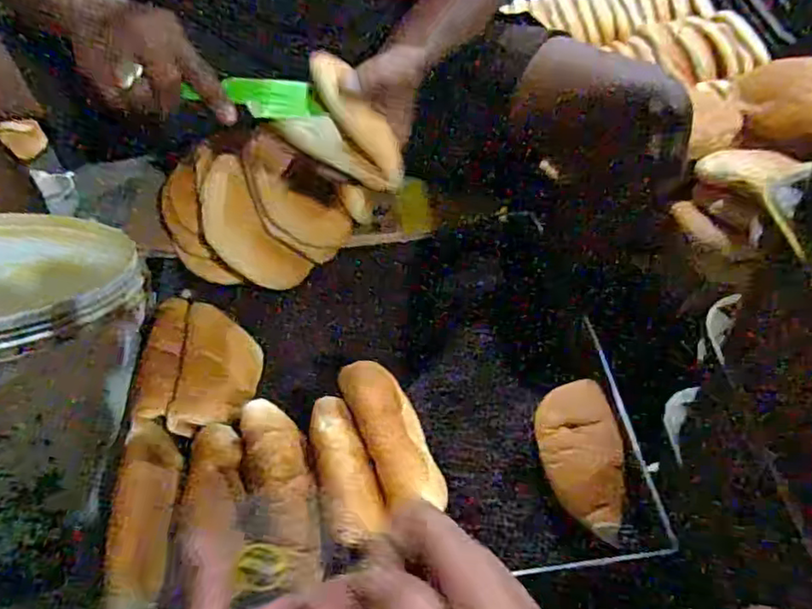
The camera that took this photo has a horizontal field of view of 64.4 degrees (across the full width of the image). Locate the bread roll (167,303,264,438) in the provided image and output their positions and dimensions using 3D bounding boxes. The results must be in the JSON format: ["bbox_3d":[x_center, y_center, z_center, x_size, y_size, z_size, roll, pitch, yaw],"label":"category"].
[{"bbox_3d":[-0.174,0.063,0.606,0.070,0.056,0.125,1,47,-1],"label":"bread roll"}]

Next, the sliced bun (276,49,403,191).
[{"bbox_3d":[-0.044,-0.150,0.537,0.105,0.074,0.052,25,13,-15],"label":"sliced bun"}]

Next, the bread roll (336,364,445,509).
[{"bbox_3d":[-0.014,0.113,0.553,0.059,0.050,0.138,-20,65,-19],"label":"bread roll"}]

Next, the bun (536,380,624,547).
[{"bbox_3d":[0.157,0.141,0.584,0.071,0.049,0.136,-6,65,-4],"label":"bun"}]

